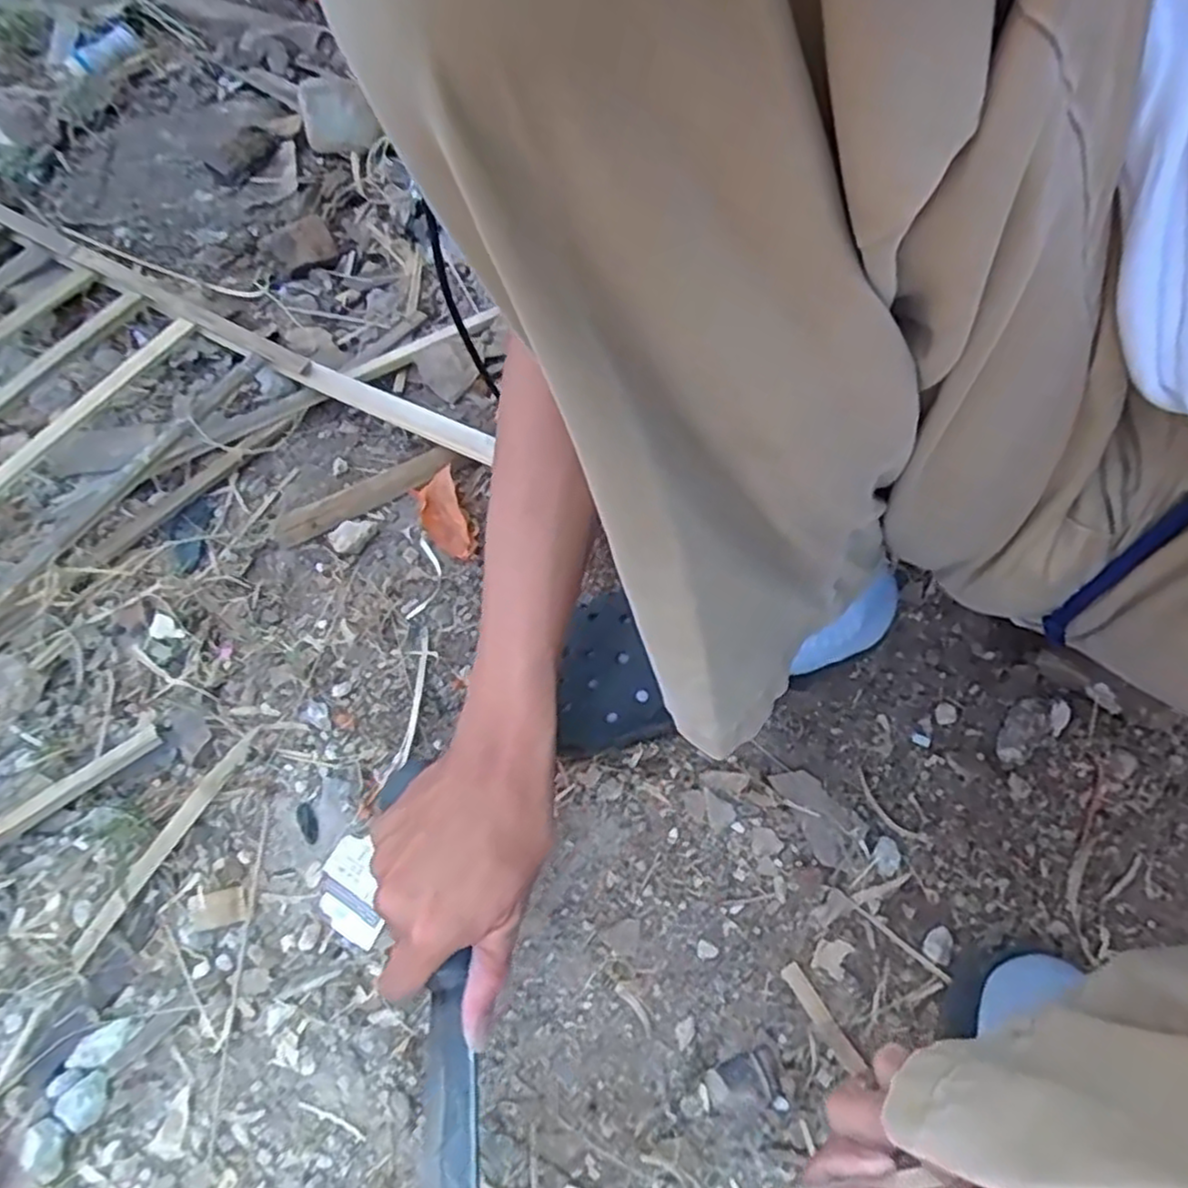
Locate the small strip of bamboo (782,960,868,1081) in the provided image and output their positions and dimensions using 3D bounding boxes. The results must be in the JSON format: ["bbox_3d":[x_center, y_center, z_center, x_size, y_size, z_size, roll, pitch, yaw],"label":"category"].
[{"bbox_3d":[0.141,0.261,0.447,0.012,0.004,0.067,-30,65,-14],"label":"small strip of bamboo"}]

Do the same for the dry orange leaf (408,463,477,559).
[{"bbox_3d":[-0.124,-0.064,0.608,0.036,0.023,0.080,-23,76,-11],"label":"dry orange leaf"}]

